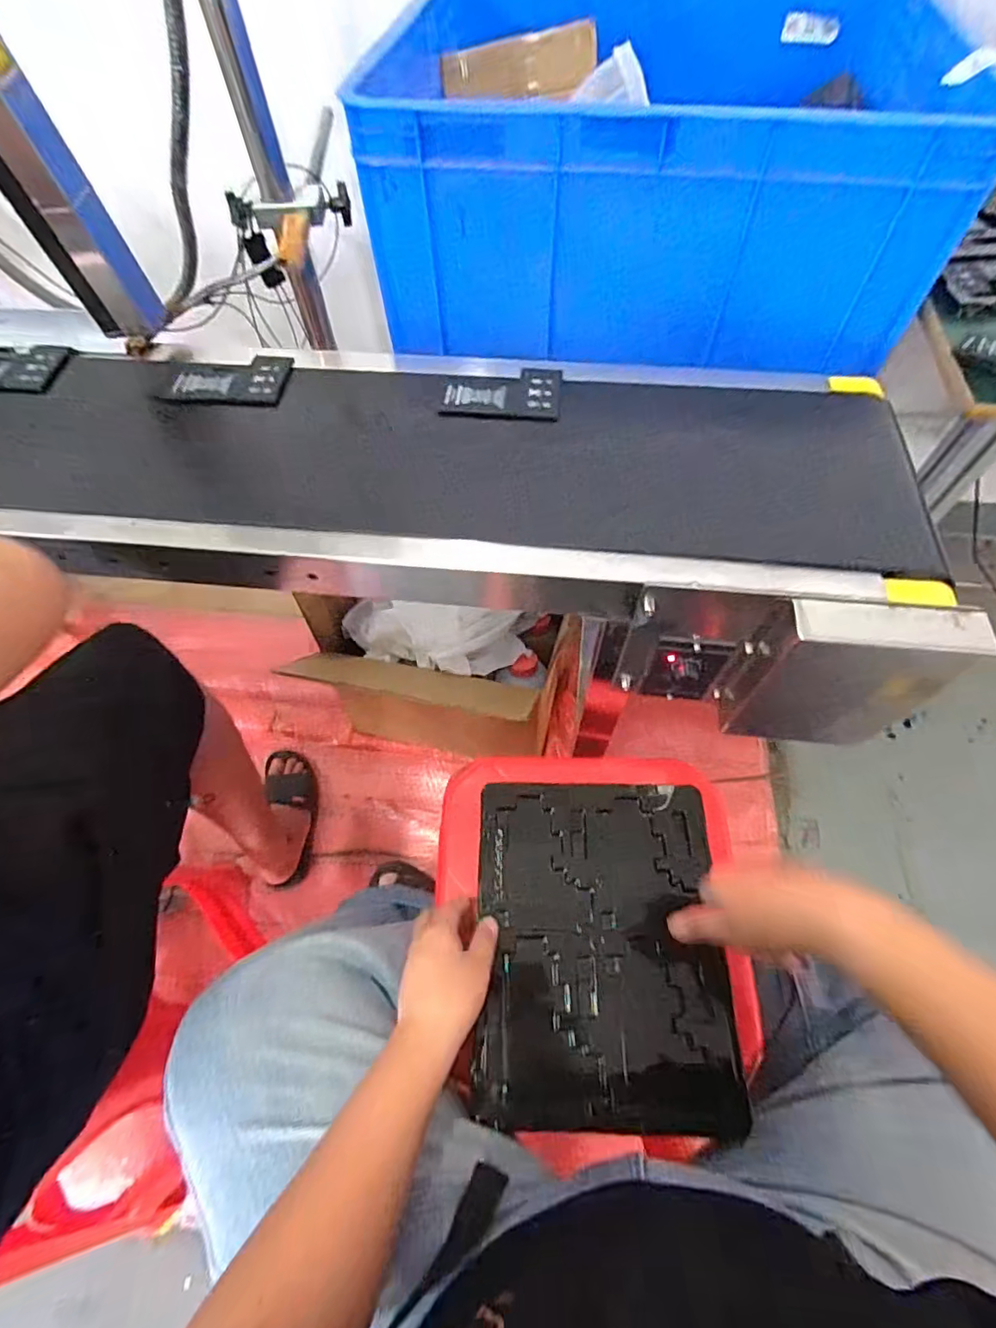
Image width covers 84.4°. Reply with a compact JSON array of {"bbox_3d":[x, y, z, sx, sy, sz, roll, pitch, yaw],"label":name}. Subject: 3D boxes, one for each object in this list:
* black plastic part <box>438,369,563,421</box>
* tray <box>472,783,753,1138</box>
[{"bbox_3d":[0.004,-0.235,0.479,0.102,0.009,0.057,0,61,2],"label":"black plastic part"},{"bbox_3d":[0.091,0.245,0.495,0.214,0.015,0.272,0,61,2],"label":"tray"}]

